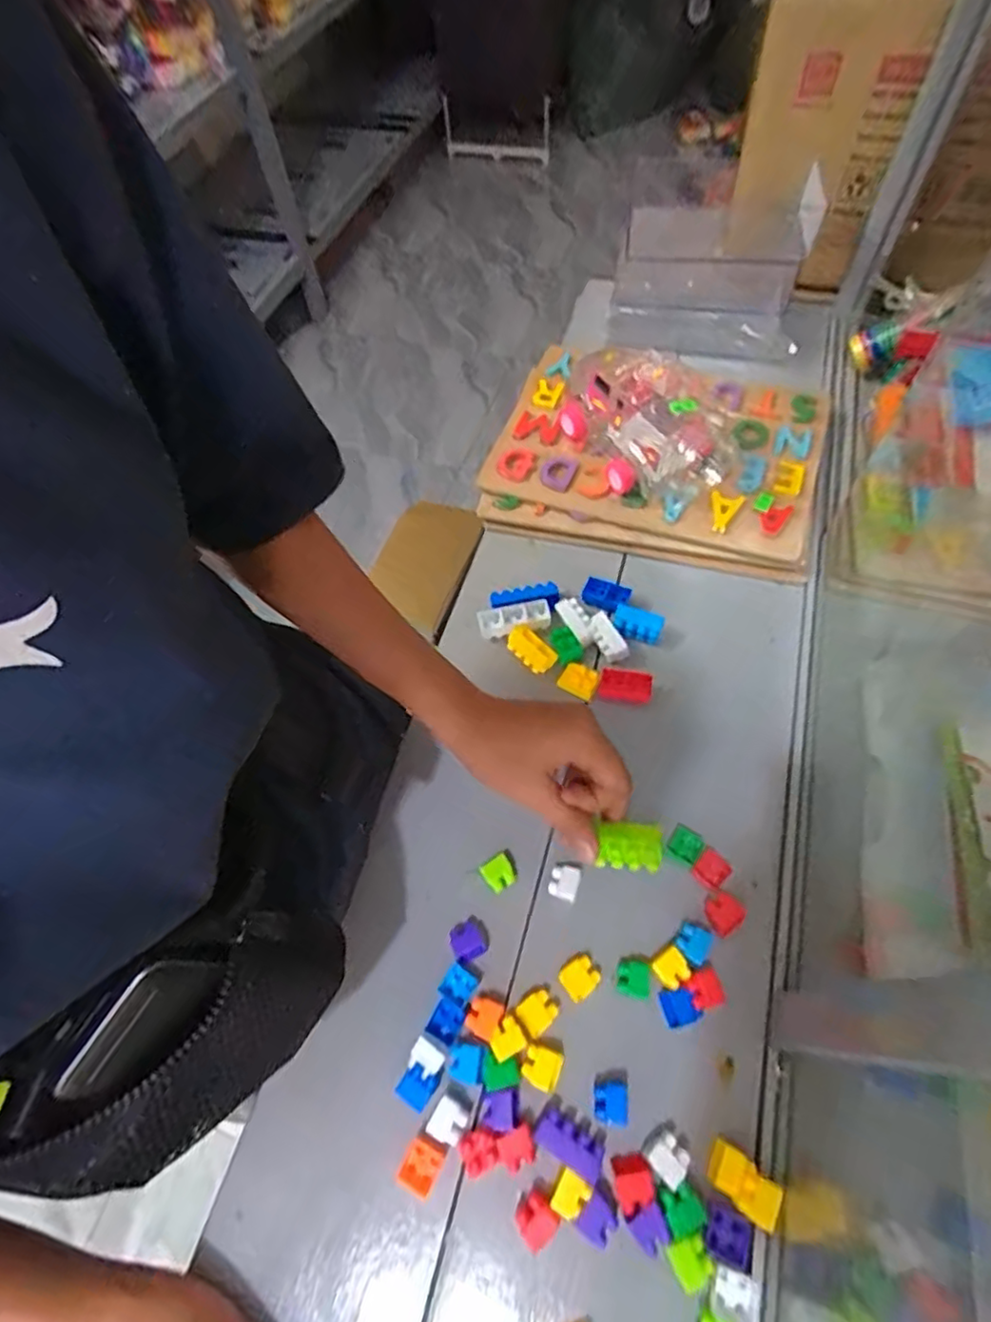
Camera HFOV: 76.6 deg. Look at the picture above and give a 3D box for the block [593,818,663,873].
[{"bbox_3d":[0.075,0.104,0.352,0.033,0.016,0.024,6,61,8],"label":"block"}]

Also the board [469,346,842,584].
[{"bbox_3d":[0.153,-0.208,0.604,0.303,0.019,0.226,13,62,11],"label":"board"}]

